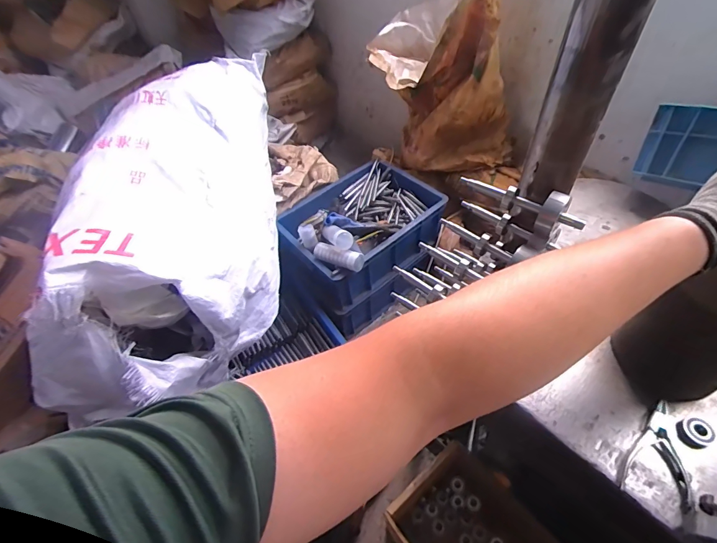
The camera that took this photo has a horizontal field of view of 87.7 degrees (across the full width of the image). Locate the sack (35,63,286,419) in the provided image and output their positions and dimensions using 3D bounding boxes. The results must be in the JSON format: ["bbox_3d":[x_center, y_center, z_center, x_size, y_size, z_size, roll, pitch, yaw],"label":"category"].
[{"bbox_3d":[-0.404,-0.156,0.861,0.401,0.321,0.802,-7,50,0],"label":"sack"}]

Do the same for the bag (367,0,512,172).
[{"bbox_3d":[0.228,-0.528,1.034,0.380,0.427,0.227,10,52,14],"label":"bag"}]

